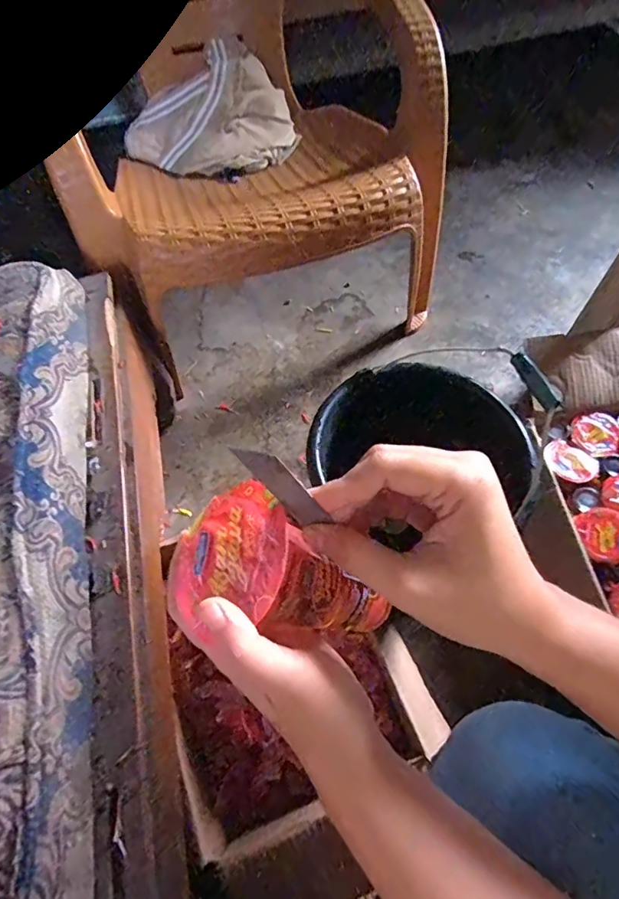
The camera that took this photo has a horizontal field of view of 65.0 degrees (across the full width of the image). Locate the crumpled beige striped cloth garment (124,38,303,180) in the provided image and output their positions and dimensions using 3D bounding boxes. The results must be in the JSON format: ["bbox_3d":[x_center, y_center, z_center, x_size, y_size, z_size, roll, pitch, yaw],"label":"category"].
[{"bbox_3d":[-0.150,-0.561,0.845,0.213,0.026,0.276,41,79,-6],"label":"crumpled beige striped cloth garment"}]

